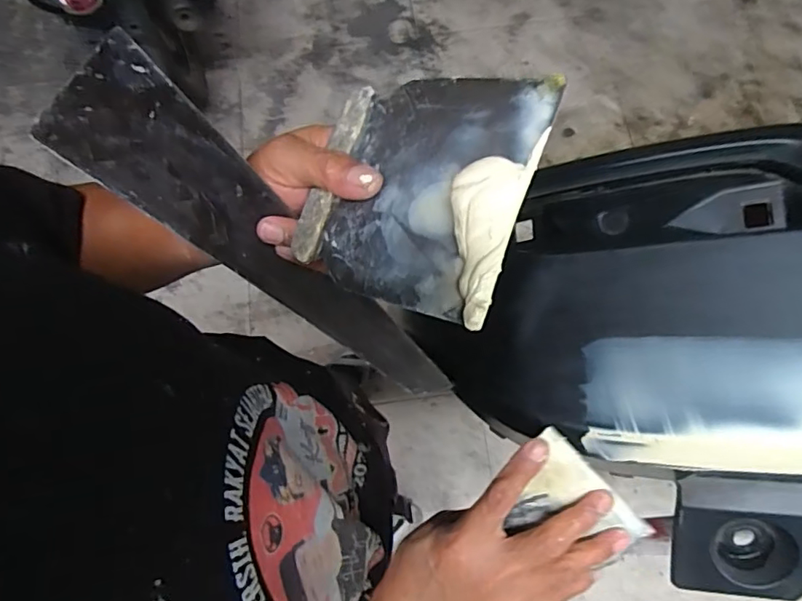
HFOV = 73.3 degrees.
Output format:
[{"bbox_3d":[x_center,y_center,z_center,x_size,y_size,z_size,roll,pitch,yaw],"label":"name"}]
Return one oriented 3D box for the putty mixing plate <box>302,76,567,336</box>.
[{"bbox_3d":[0.004,-0.055,0.253,0.111,0.010,0.115,13,79,32],"label":"putty mixing plate"}]

